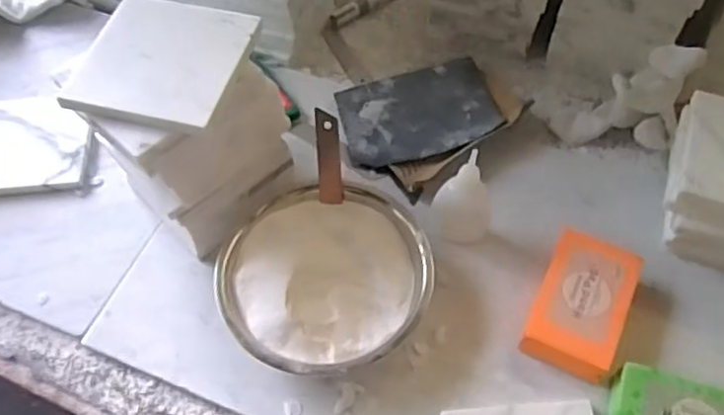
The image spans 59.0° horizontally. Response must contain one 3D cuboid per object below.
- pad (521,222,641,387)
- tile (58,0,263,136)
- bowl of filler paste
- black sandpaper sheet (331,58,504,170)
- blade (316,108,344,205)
[{"bbox_3d":[0.157,0.070,0.461,0.060,0.031,0.096,22,61,11],"label":"pad"},{"bbox_3d":[-0.128,-0.096,0.414,0.098,0.010,0.104,16,60,8],"label":"tile"},{"bbox_3d":[-0.027,0.053,0.470,0.145,0.046,0.145,1,59,-1],"label":"bowl of filler paste"},{"bbox_3d":[0.052,-0.087,0.576,0.142,0.011,0.097,-13,60,-9],"label":"black sandpaper sheet"},{"bbox_3d":[-0.025,-0.037,0.483,0.018,0.072,0.010,-1,14,6],"label":"blade"}]

